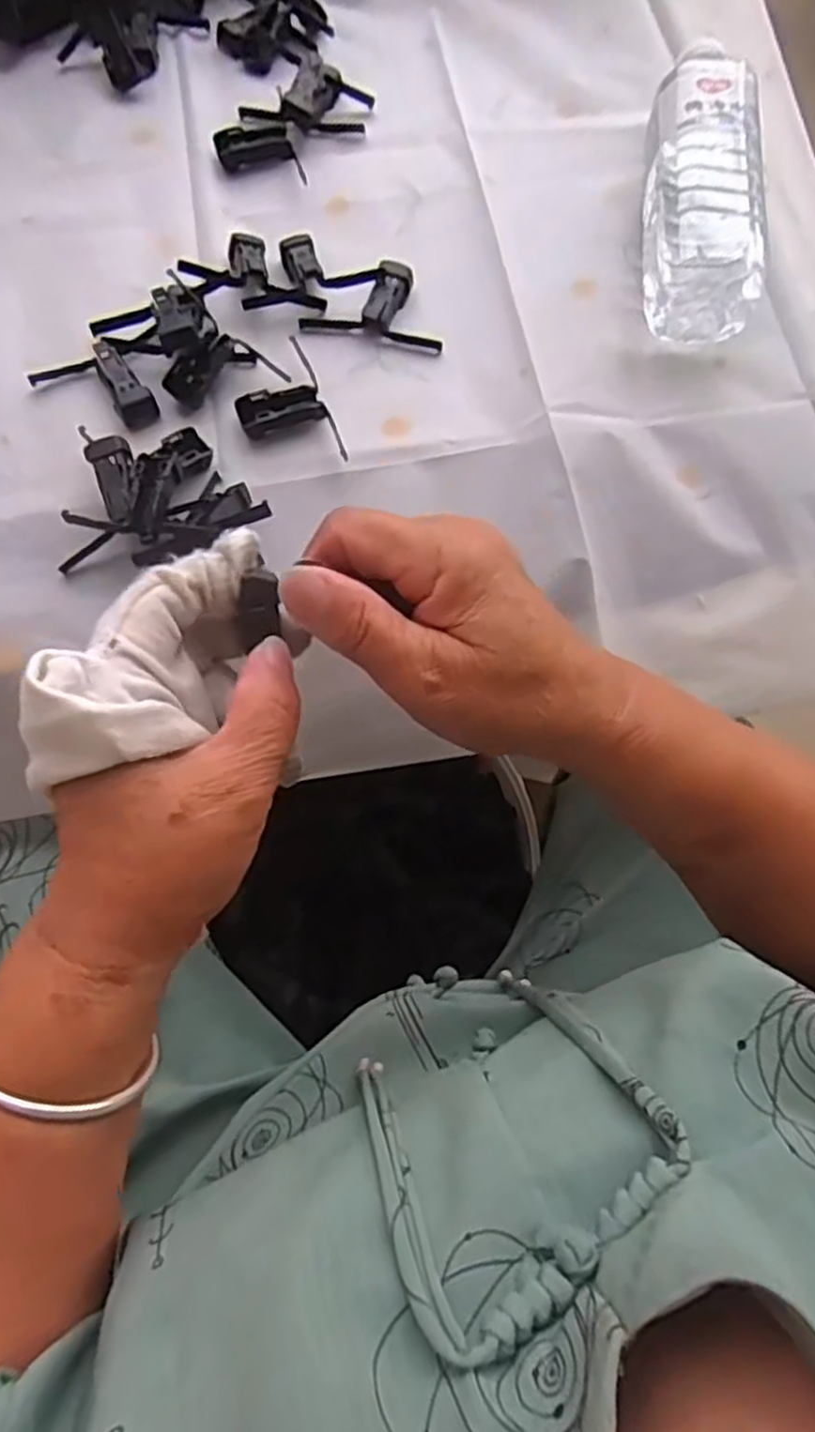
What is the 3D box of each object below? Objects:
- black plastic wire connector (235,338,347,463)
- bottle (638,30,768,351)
[{"bbox_3d":[-0.069,-0.170,0.416,0.048,0.013,0.080,-20,73,-9],"label":"black plastic wire connector"},{"bbox_3d":[0.175,-0.326,0.453,0.065,0.054,0.204,4,71,-1],"label":"bottle"}]

